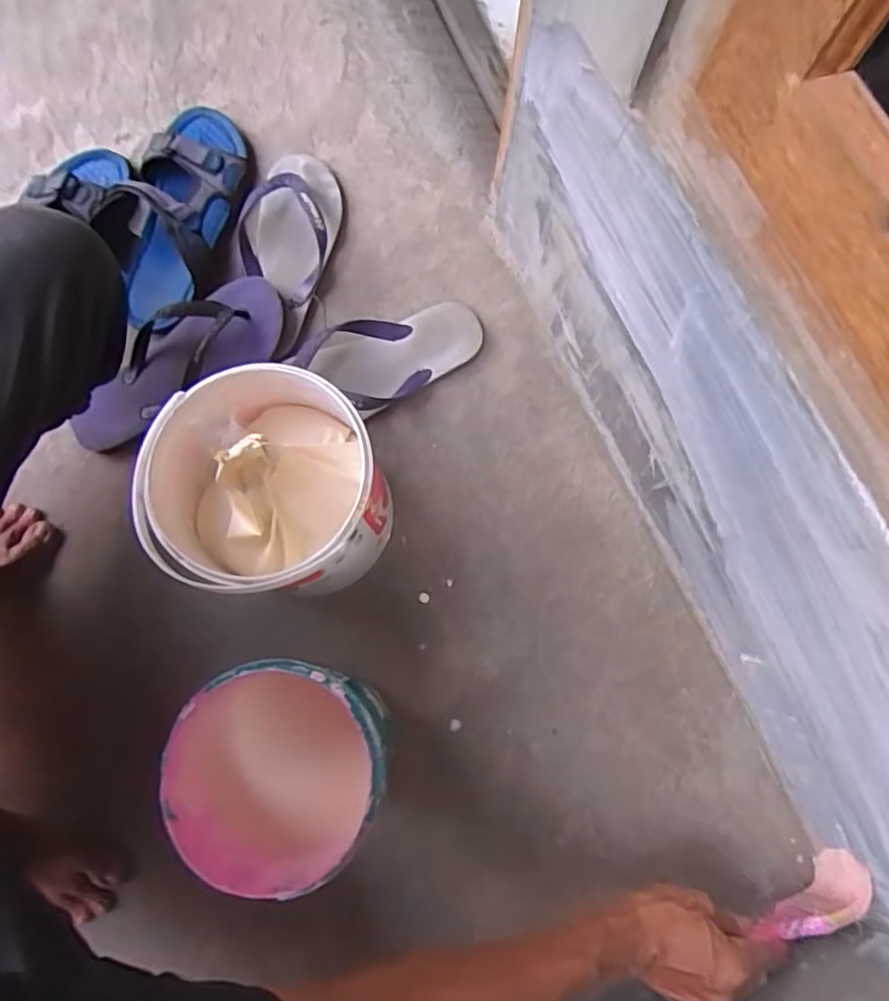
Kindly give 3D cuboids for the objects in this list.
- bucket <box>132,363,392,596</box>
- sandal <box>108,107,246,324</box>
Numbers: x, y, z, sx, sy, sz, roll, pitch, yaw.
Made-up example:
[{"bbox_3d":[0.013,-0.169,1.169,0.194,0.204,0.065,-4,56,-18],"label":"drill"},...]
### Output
[{"bbox_3d":[-0.156,-0.007,0.568,0.187,0.208,0.178,0,78,-1],"label":"bucket"},{"bbox_3d":[-0.305,-0.346,0.725,0.115,0.067,0.279,10,78,1],"label":"sandal"}]

